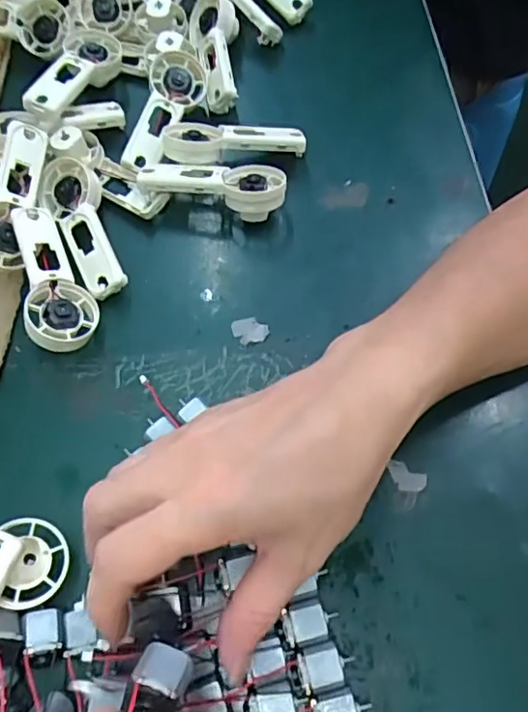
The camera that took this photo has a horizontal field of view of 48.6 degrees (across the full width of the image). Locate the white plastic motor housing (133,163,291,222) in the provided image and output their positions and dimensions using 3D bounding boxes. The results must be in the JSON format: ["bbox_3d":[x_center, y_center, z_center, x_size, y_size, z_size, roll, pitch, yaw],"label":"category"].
[{"bbox_3d":[-0.033,-0.104,0.377,0.092,0.034,0.037,1,66,2],"label":"white plastic motor housing"}]

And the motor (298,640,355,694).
[{"bbox_3d":[0.028,0.145,0.274,0.024,0.015,0.018,-13,66,-4],"label":"motor"}]

